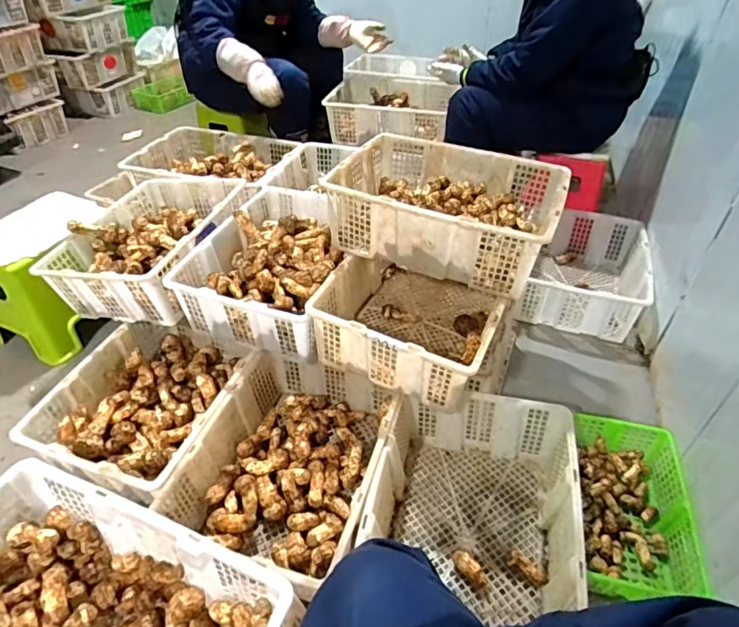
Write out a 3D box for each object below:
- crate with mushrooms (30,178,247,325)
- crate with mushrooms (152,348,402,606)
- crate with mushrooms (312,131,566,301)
[{"bbox_3d":[-0.556,-0.184,1.277,0.348,0.156,0.442,8,42,9],"label":"crate with mushrooms"},{"bbox_3d":[-0.149,0.295,1.006,0.353,0.157,0.455,14,43,14],"label":"crate with mushrooms"},{"bbox_3d":[0.173,-0.245,1.115,0.468,0.147,0.337,17,44,18],"label":"crate with mushrooms"}]

